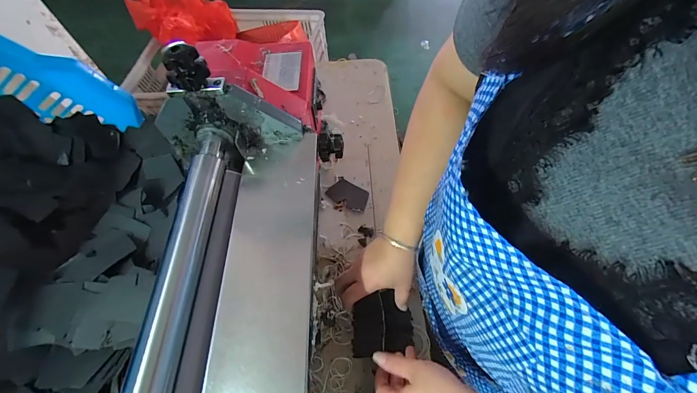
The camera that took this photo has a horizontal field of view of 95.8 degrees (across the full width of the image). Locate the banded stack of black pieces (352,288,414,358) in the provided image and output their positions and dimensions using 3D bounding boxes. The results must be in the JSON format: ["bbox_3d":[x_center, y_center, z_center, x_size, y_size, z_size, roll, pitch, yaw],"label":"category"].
[{"bbox_3d":[0.048,0.179,0.448,0.084,0.009,0.083,-3,59,1],"label":"banded stack of black pieces"}]

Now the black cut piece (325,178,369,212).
[{"bbox_3d":[0.002,-0.003,0.624,0.082,0.004,0.052,26,64,17],"label":"black cut piece"}]

